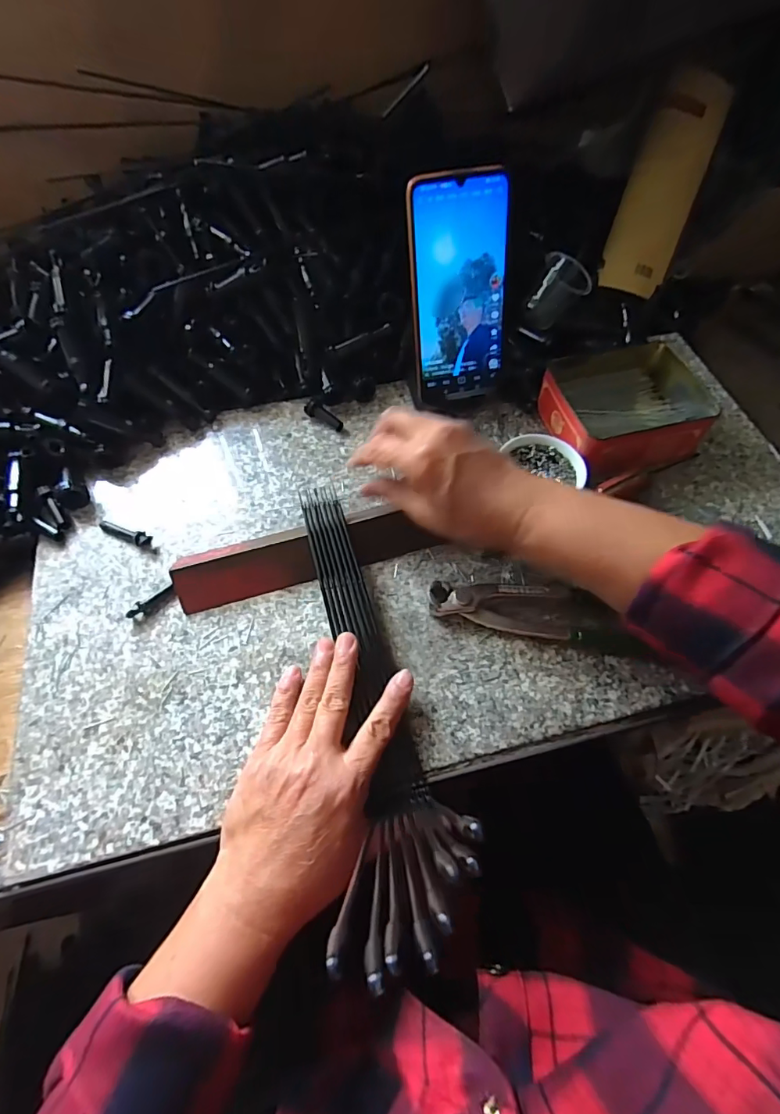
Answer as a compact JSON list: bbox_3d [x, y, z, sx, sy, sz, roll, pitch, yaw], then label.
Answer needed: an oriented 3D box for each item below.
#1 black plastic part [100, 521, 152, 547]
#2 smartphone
[{"bbox_3d":[-0.213,-0.020,0.393,0.047,0.009,0.009,19,64,9],"label":"black plastic part"},{"bbox_3d":[0.058,-0.206,0.402,0.078,0.172,0.007,-12,39,-1],"label":"smartphone"}]

